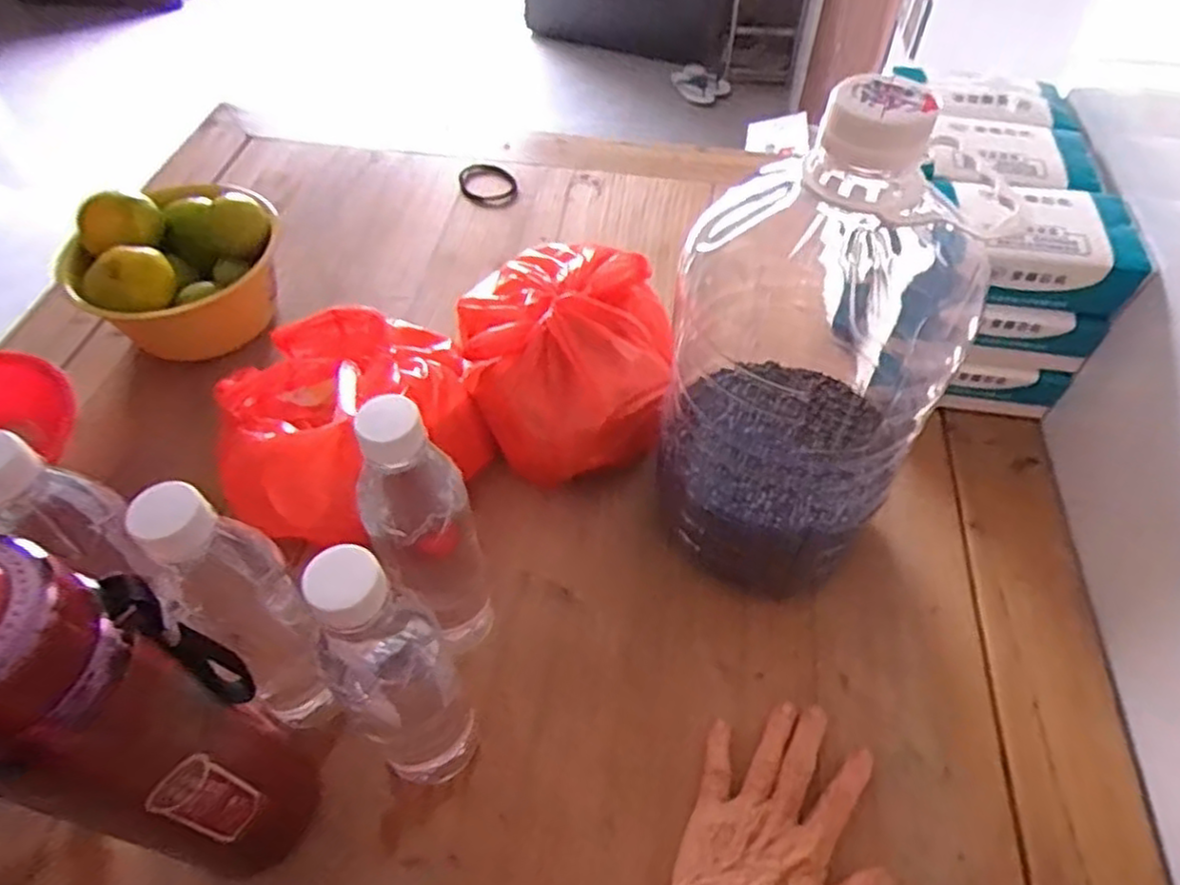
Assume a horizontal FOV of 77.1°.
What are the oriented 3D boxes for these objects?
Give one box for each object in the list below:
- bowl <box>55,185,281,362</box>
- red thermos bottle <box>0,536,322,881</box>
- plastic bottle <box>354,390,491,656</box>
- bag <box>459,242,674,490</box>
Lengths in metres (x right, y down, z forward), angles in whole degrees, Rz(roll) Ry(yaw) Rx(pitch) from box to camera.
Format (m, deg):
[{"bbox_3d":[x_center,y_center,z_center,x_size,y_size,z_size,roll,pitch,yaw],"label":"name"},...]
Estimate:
[{"bbox_3d":[-0.387,-0.164,0.713,0.175,0.126,0.188,1,51,-1],"label":"bowl"},{"bbox_3d":[-0.201,0.146,0.352,0.071,0.291,0.084,14,52,10],"label":"red thermos bottle"},{"bbox_3d":[-0.098,0.059,0.454,0.058,0.238,0.058,-18,53,-11],"label":"plastic bottle"},{"bbox_3d":[-0.021,-0.077,0.632,0.172,0.112,0.212,-8,52,-4],"label":"bag"}]

